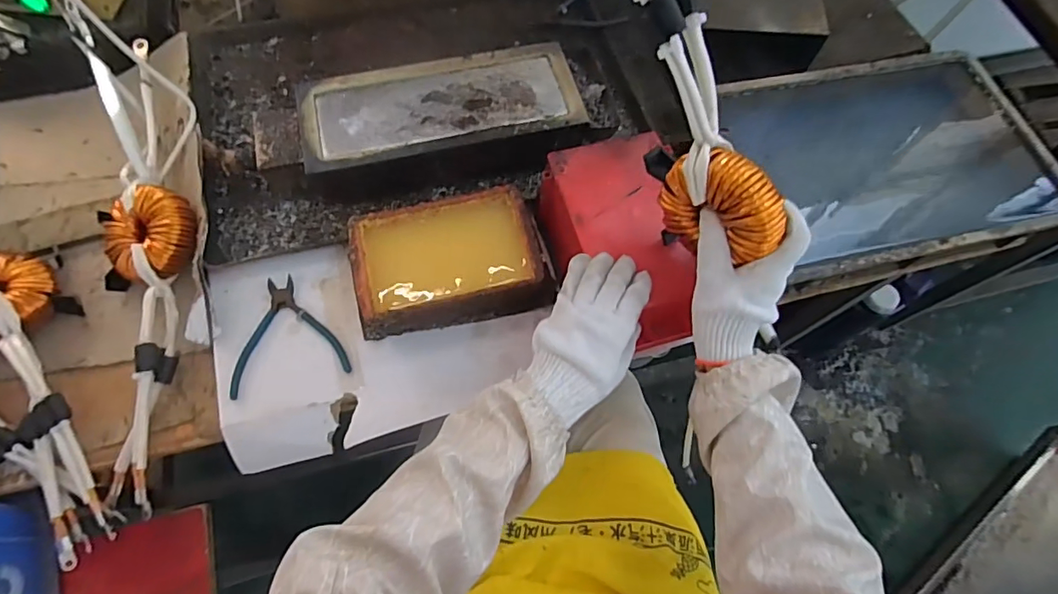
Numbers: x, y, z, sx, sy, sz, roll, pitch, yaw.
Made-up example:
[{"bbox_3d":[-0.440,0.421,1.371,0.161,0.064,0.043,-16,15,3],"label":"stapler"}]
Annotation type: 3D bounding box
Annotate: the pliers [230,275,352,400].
[{"bbox_3d":[-0.278,0.038,0.594,0.126,0.007,0.132,-13,67,-8],"label":"pliers"}]

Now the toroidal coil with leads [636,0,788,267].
[{"bbox_3d":[0.110,-0.189,0.408,0.055,0.110,0.340,-28,111,-14],"label":"toroidal coil with leads"}]

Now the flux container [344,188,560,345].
[{"bbox_3d":[-0.089,-0.039,0.601,0.228,0.067,0.137,-13,68,-8],"label":"flux container"}]

